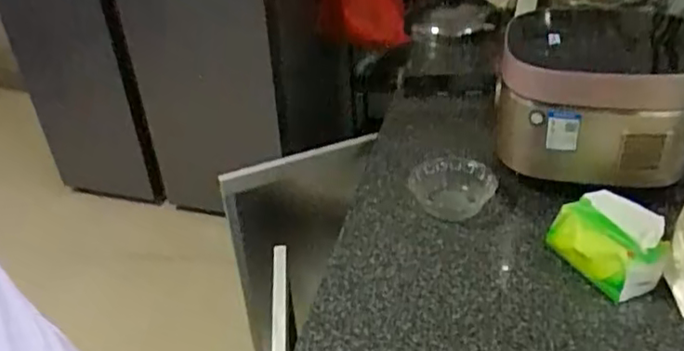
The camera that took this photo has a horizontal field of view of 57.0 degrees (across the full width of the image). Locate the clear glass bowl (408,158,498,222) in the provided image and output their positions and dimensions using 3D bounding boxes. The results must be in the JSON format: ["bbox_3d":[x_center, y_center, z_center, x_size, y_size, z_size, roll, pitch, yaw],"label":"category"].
[{"bbox_3d":[0.180,0.020,1.007,0.120,0.041,0.135,-18,38,-17],"label":"clear glass bowl"}]

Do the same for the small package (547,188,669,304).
[{"bbox_3d":[0.366,0.094,0.847,0.108,0.083,0.135,-18,38,-17],"label":"small package"}]

